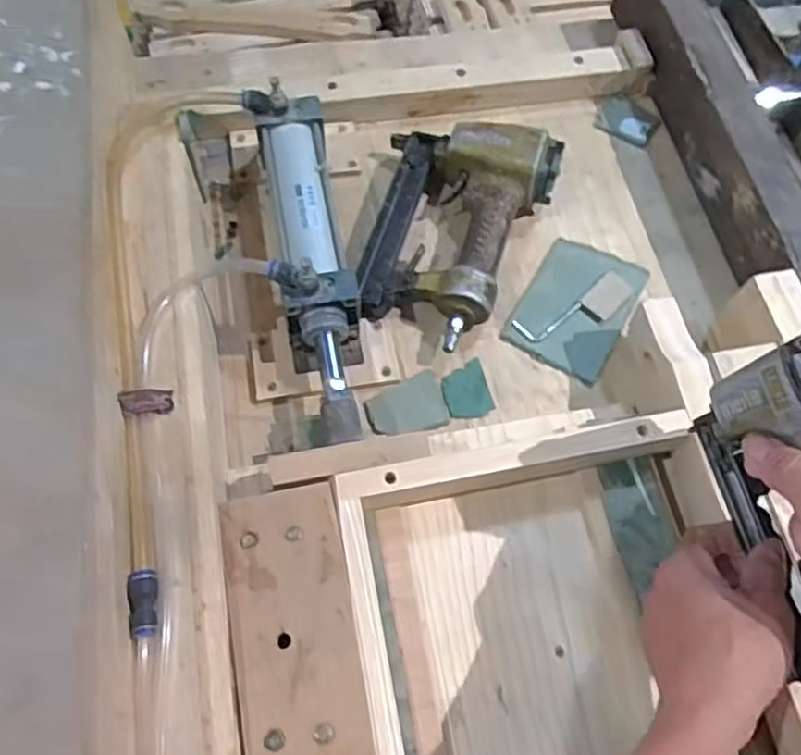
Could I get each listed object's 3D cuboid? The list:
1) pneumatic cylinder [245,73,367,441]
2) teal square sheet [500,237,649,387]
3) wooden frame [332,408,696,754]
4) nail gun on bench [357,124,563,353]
[{"bbox_3d":[-0.075,-0.096,0.600,0.066,0.087,0.319,-9,66,-8],"label":"pneumatic cylinder"},{"bbox_3d":[0.160,-0.065,0.648,0.093,0.006,0.126,28,70,12],"label":"teal square sheet"},{"bbox_3d":[0.119,0.182,0.492,0.290,0.062,0.316,-9,66,-7],"label":"wooden frame"},{"bbox_3d":[0.044,-0.140,0.646,0.155,0.060,0.217,20,66,6],"label":"nail gun on bench"}]

